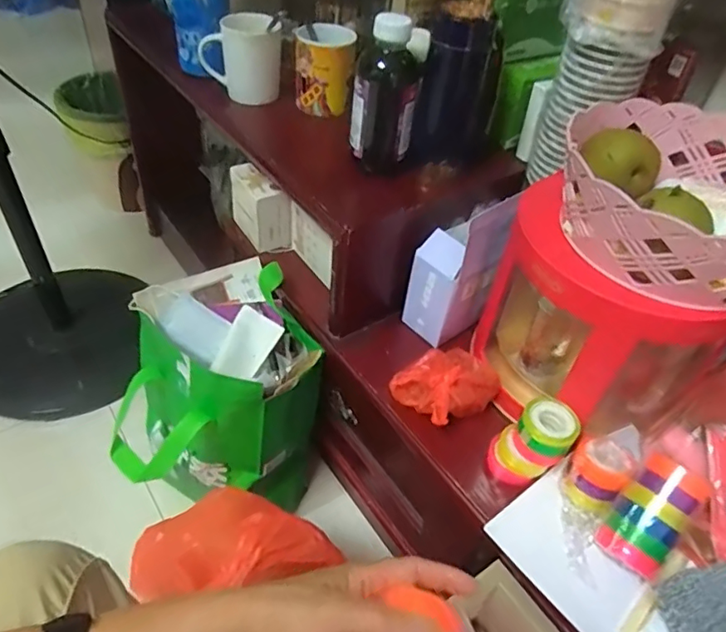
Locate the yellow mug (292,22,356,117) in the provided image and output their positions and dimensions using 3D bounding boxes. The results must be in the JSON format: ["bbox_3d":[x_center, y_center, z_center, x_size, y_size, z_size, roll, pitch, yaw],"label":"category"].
[{"bbox_3d":[-0.056,-0.342,0.783,0.080,0.104,0.073,3,44,-4],"label":"yellow mug"}]

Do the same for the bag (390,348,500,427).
[{"bbox_3d":[0.094,0.075,0.643,0.098,0.061,0.092,-23,52,-28],"label":"bag"}]

